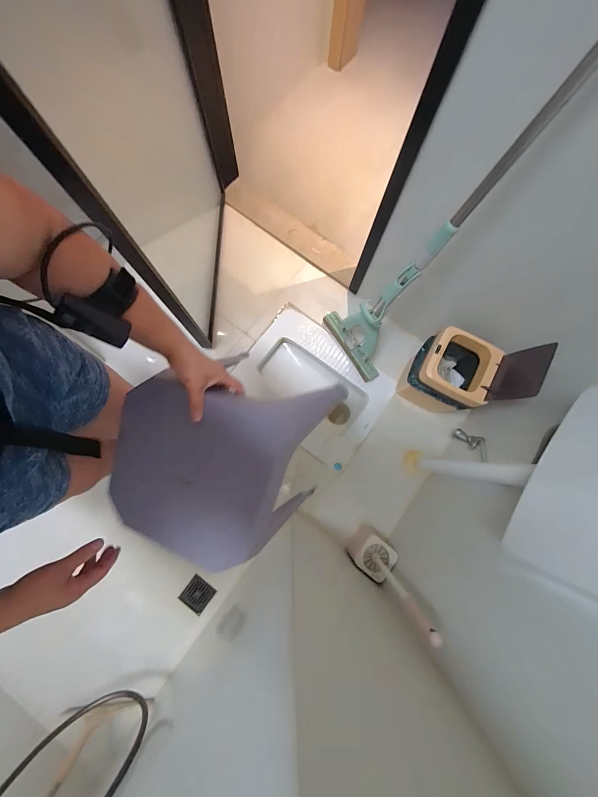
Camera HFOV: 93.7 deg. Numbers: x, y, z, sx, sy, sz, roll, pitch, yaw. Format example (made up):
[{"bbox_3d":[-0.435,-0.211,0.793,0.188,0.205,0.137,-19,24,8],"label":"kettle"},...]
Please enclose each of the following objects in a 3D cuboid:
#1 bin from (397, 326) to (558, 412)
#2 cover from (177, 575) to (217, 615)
[{"bbox_3d":[0.528,-0.081,0.950,0.273,0.395,0.215,26,80,5],"label":"bin"},{"bbox_3d":[-0.369,0.714,1.017,0.102,0.009,0.096,30,73,18],"label":"cover"}]

